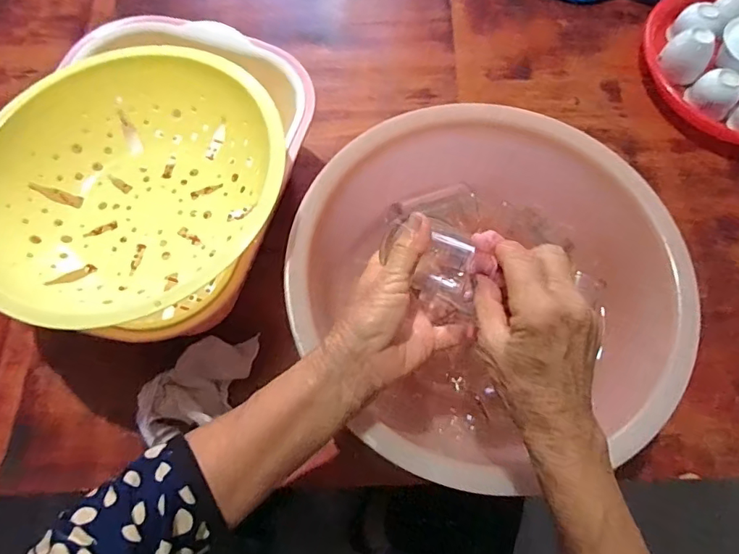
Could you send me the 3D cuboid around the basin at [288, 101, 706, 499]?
[{"bbox_3d":[0.103,0.022,0.451,0.320,0.110,0.288,-18,71,-8],"label":"basin"}]

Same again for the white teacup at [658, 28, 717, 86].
[{"bbox_3d":[0.381,-0.266,0.601,0.054,0.045,0.043,35,72,11],"label":"white teacup"}]

